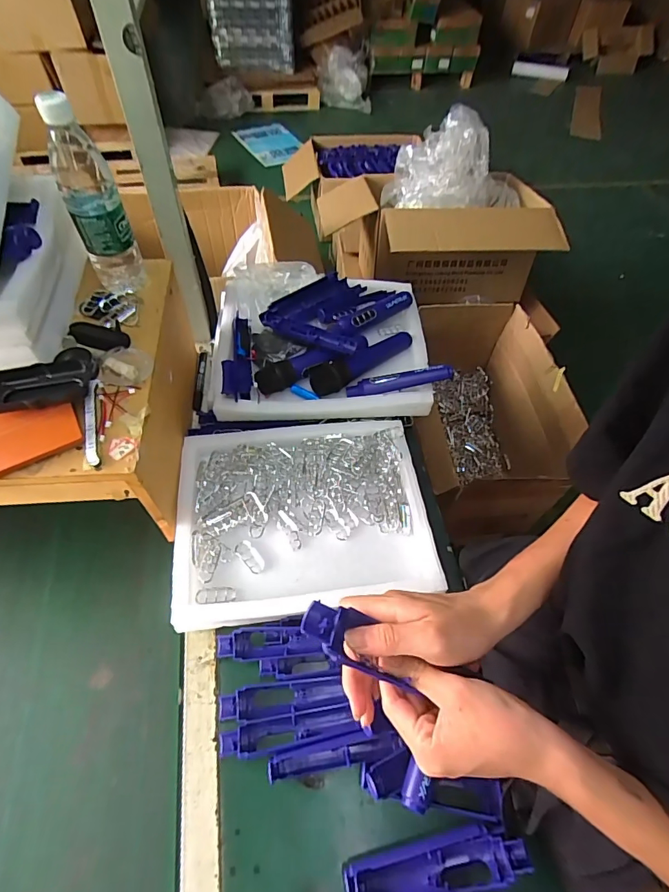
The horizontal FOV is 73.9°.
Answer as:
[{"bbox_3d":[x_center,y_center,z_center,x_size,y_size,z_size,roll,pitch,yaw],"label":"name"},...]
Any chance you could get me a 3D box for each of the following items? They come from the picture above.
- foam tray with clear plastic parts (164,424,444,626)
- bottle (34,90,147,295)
[{"bbox_3d":[-0.046,0.097,0.658,0.348,0.046,0.286,-5,57,-7],"label":"foam tray with clear plastic parts"},{"bbox_3d":[-0.296,-0.295,0.554,0.065,0.217,0.061,-19,60,-15],"label":"bottle"}]

